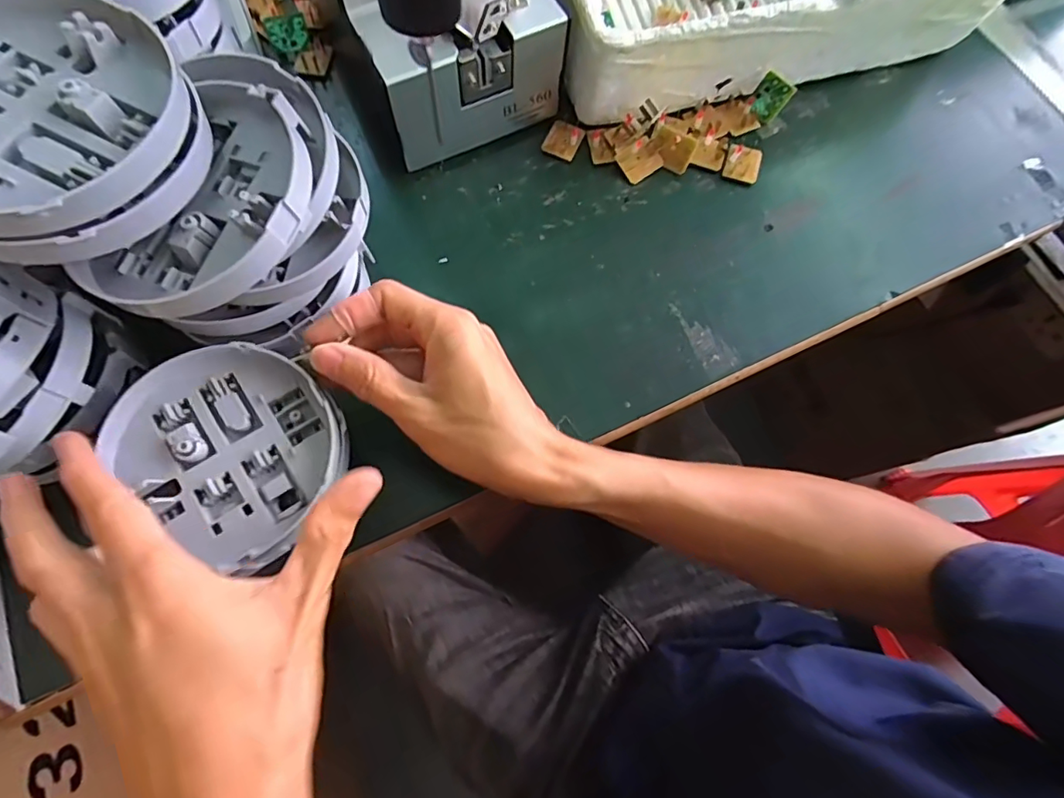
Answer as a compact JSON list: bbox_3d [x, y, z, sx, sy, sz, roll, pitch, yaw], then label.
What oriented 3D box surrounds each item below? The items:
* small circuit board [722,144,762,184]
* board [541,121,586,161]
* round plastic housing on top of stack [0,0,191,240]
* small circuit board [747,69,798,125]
[{"bbox_3d":[0.154,-0.172,0.386,0.024,0.006,0.028,13,82,5],"label":"small circuit board"},{"bbox_3d":[0.023,-0.190,0.388,0.025,0.004,0.026,25,86,4],"label":"board"},{"bbox_3d":[-0.184,-0.108,0.191,0.104,0.024,0.103,1,72,-2],"label":"round plastic housing on top of stack"},{"bbox_3d":[0.176,-0.222,0.390,0.024,0.029,0.006,37,55,1],"label":"small circuit board"}]

